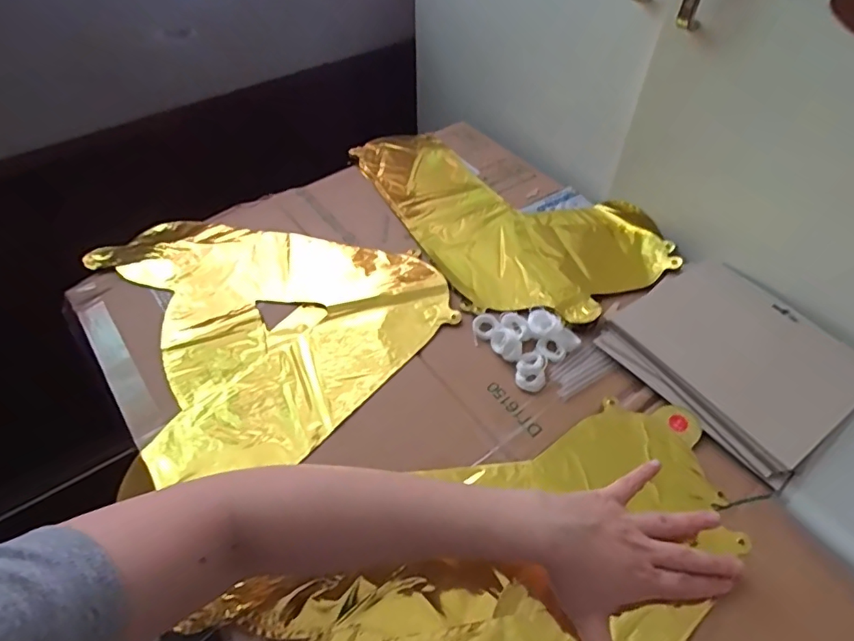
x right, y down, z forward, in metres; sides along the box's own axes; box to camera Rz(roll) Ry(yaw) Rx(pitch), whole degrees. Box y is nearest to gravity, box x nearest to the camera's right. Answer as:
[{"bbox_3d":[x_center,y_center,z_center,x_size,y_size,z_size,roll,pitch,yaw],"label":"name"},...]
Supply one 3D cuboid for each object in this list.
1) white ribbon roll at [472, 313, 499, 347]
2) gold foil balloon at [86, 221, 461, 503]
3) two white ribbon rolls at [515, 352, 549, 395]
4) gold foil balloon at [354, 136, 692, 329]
[{"bbox_3d":[0.058,0.008,0.521,0.024,0.011,0.032,-4,51,-4],"label":"white ribbon roll"},{"bbox_3d":[-0.153,-0.017,0.547,0.317,0.020,0.330,-18,53,-15],"label":"gold foil balloon"},{"bbox_3d":[0.099,0.047,0.493,0.028,0.011,0.042,11,51,8],"label":"two white ribbon rolls"},{"bbox_3d":[0.098,-0.145,0.655,0.256,0.025,0.387,-22,54,-18],"label":"gold foil balloon"}]

